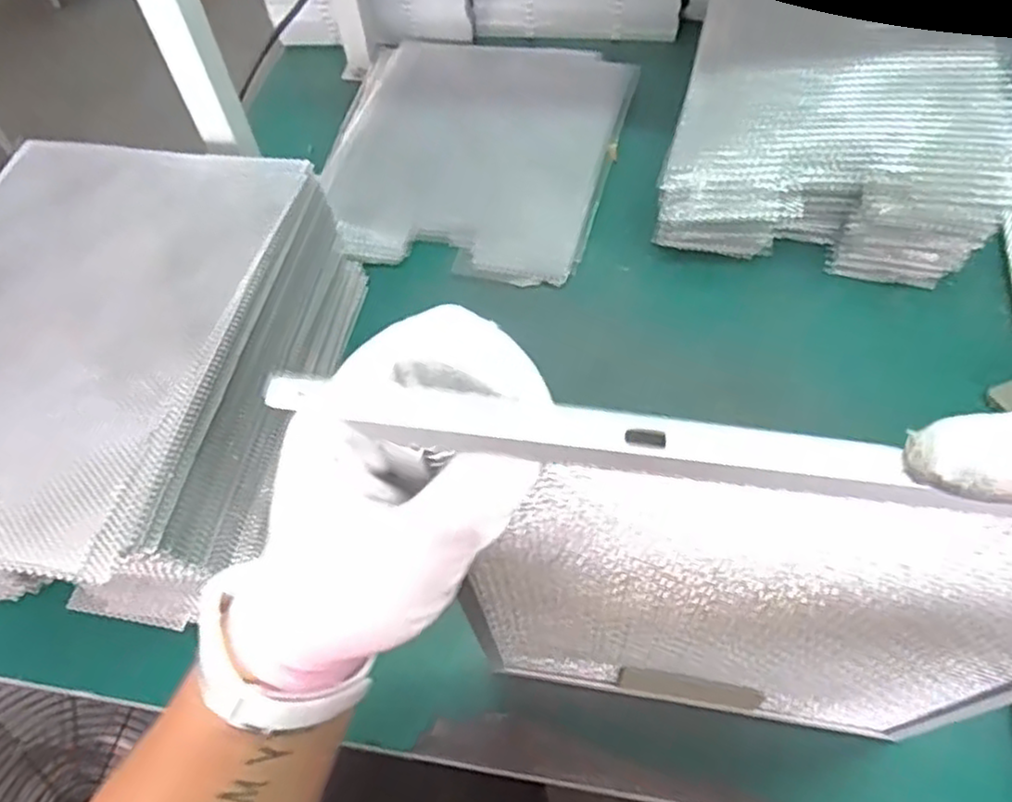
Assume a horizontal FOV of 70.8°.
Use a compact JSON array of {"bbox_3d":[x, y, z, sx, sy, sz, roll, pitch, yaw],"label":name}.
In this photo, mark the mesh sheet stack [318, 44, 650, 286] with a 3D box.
[{"bbox_3d":[-0.031,-0.289,0.781,0.306,0.030,0.394,7,57,8],"label":"mesh sheet stack"}]

